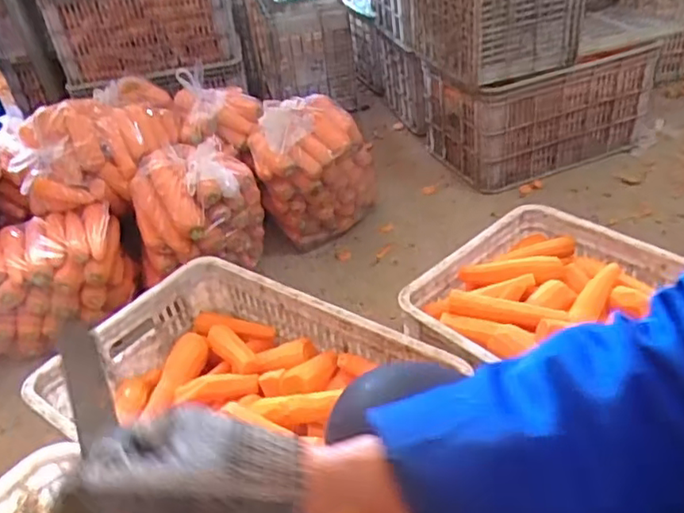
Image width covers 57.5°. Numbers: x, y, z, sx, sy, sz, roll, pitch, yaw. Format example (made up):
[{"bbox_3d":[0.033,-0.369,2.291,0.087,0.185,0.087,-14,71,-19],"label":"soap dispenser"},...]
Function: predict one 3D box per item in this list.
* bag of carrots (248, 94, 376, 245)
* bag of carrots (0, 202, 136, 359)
[{"bbox_3d":[-0.062,-0.206,1.452,0.272,0.295,0.209,-14,37,-8],"label":"bag of carrots"},{"bbox_3d":[-0.613,0.051,1.289,0.331,0.184,0.227,-9,36,-2],"label":"bag of carrots"}]

